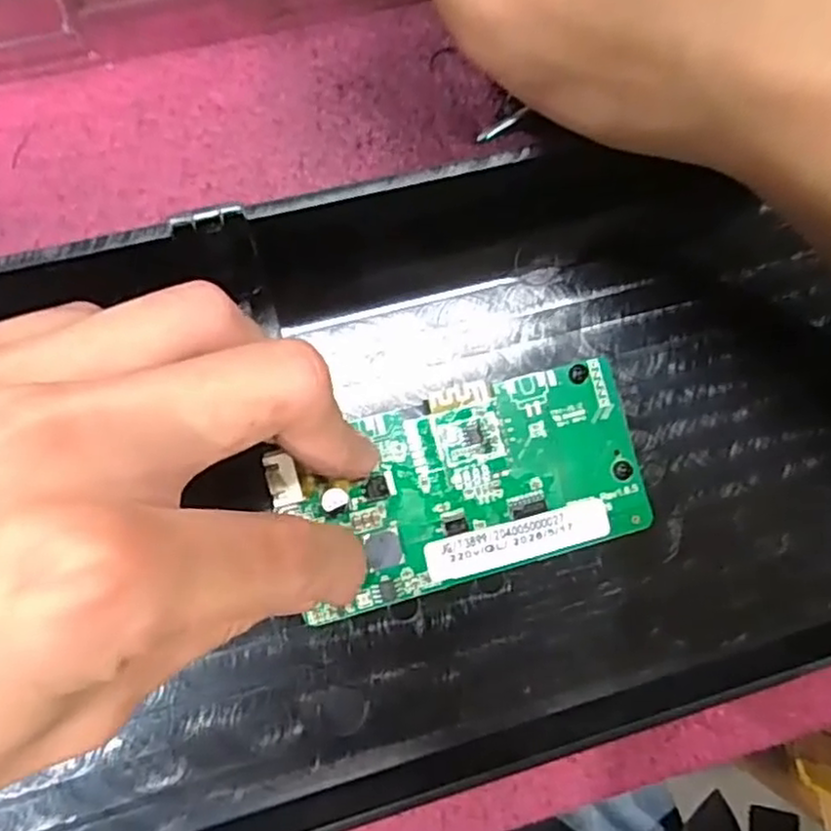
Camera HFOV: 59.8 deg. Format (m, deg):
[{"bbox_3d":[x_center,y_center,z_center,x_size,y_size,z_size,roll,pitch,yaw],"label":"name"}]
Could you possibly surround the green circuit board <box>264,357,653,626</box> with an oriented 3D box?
[{"bbox_3d":[0.013,0.017,0.186,0.093,0.007,0.047,-15,85,-7],"label":"green circuit board"}]

